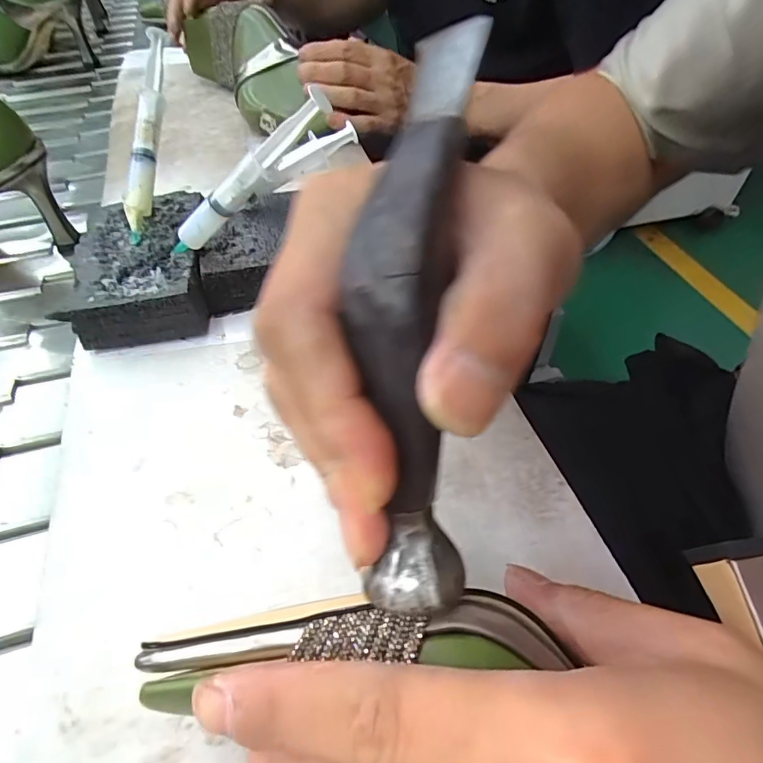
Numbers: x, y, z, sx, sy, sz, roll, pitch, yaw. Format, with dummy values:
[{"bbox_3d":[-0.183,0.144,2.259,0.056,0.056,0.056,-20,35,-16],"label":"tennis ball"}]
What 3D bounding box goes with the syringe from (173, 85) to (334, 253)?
[{"bbox_3d":[-0.082,-0.113,0.277,0.136,0.018,0.012,-30,36,30],"label":"syringe"}]

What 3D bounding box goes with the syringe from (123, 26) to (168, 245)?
[{"bbox_3d":[-0.161,-0.166,0.329,0.016,0.139,0.015,10,4,14],"label":"syringe"}]

